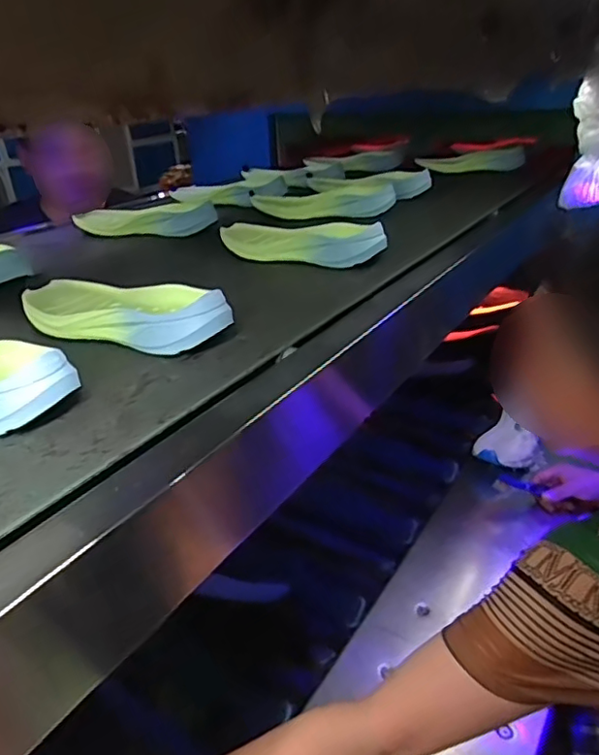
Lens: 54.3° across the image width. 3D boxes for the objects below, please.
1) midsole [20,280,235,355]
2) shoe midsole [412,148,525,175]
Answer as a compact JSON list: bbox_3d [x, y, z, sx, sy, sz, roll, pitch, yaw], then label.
[{"bbox_3d":[-0.193,-0.068,0.612,0.265,0.041,0.092,10,30,23],"label":"midsole"},{"bbox_3d":[0.438,-0.552,1.492,0.242,0.050,0.098,-7,28,-13],"label":"shoe midsole"}]

